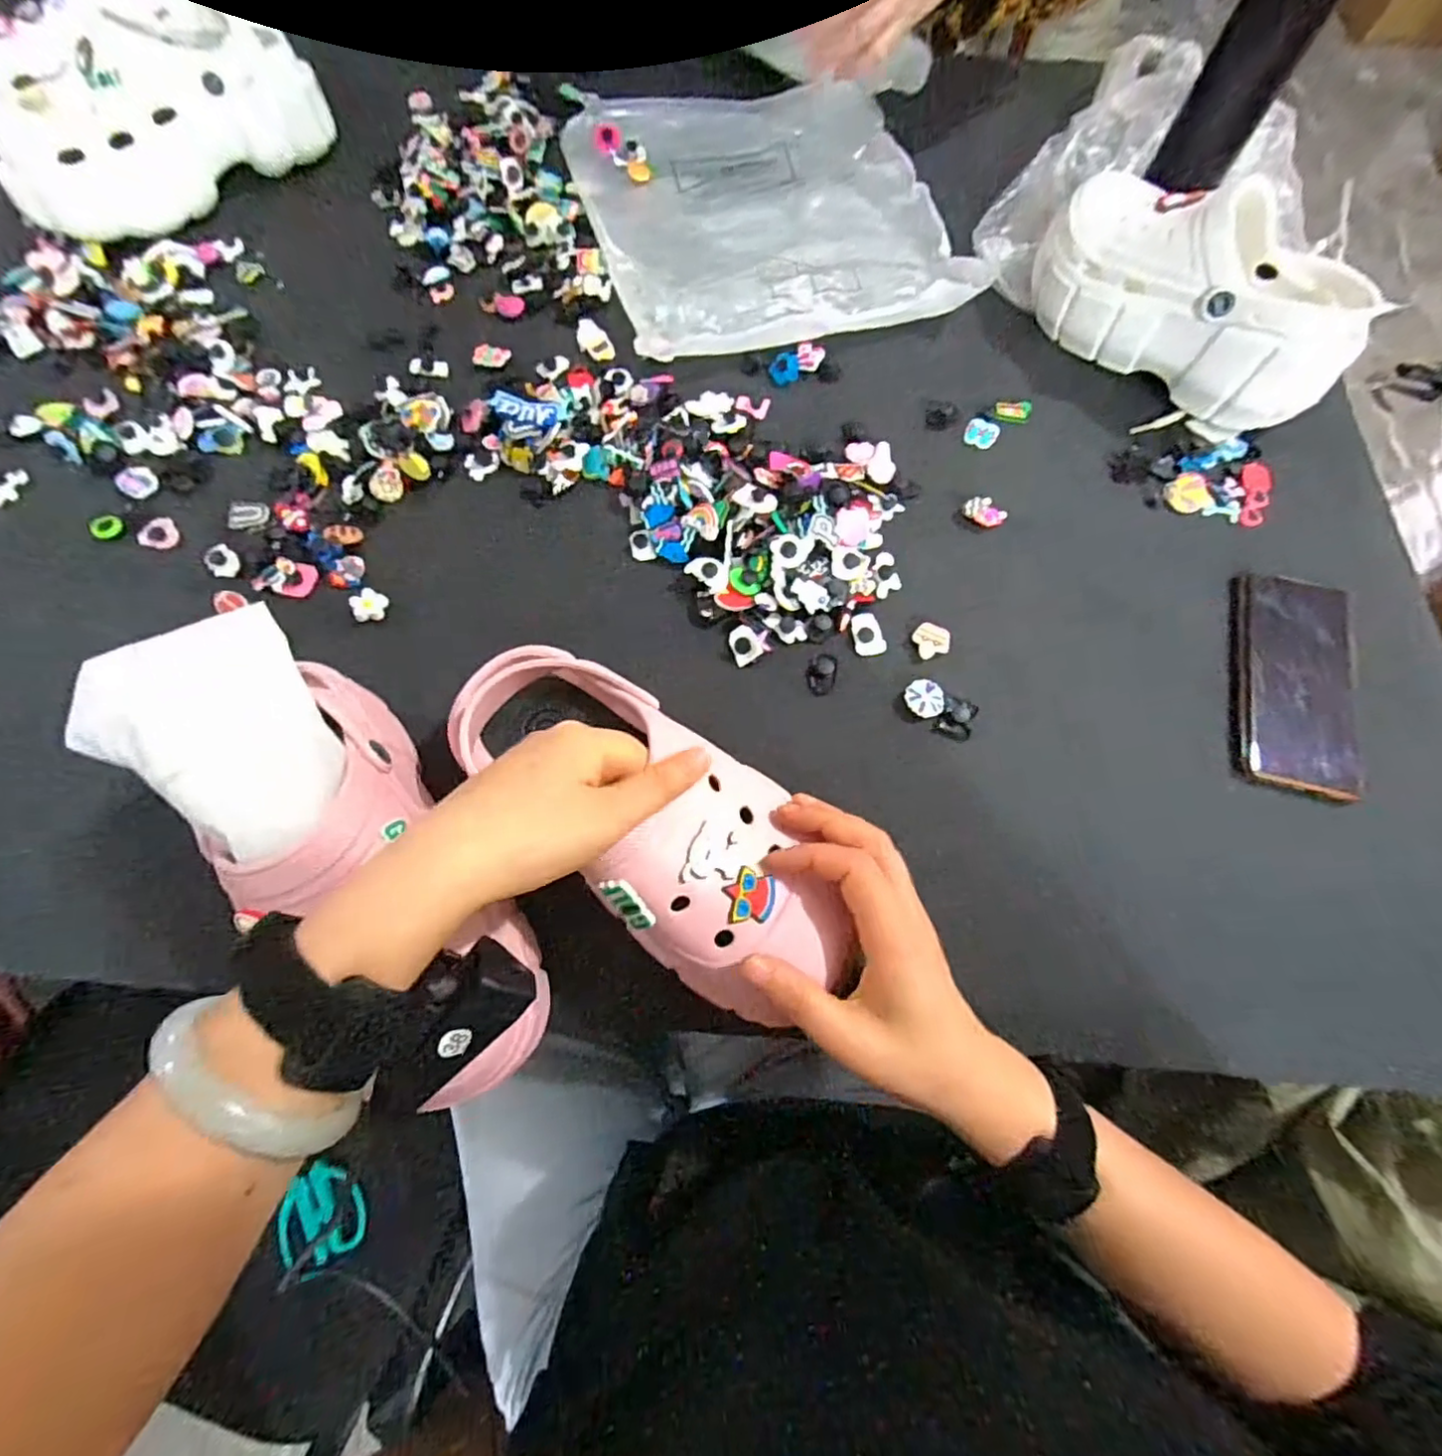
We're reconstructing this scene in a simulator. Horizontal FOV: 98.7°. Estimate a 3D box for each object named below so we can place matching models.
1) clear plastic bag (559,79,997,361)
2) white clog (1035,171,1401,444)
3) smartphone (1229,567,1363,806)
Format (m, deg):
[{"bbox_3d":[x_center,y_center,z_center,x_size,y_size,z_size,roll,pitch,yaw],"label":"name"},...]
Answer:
[{"bbox_3d":[0.031,-0.508,0.583,0.309,0.031,0.398,-12,66,-8],"label":"clear plastic bag"},{"bbox_3d":[0.360,-0.335,0.477,0.086,0.108,0.244,-40,76,-14],"label":"white clog"},{"bbox_3d":[0.392,-0.032,0.417,0.073,0.008,0.155,12,71,3],"label":"smartphone"}]

